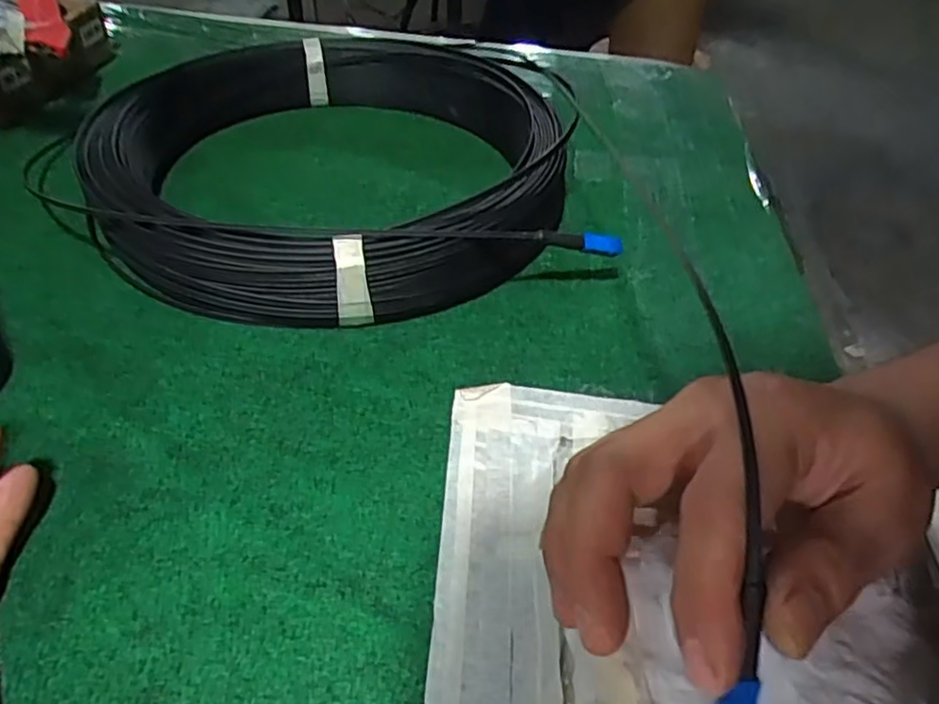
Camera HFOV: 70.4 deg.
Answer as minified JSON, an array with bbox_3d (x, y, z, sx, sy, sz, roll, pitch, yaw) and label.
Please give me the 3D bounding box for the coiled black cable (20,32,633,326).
[{"bbox_3d":[-0.085,-0.128,0.443,0.290,0.060,0.276,-6,44,-10],"label":"coiled black cable"}]

